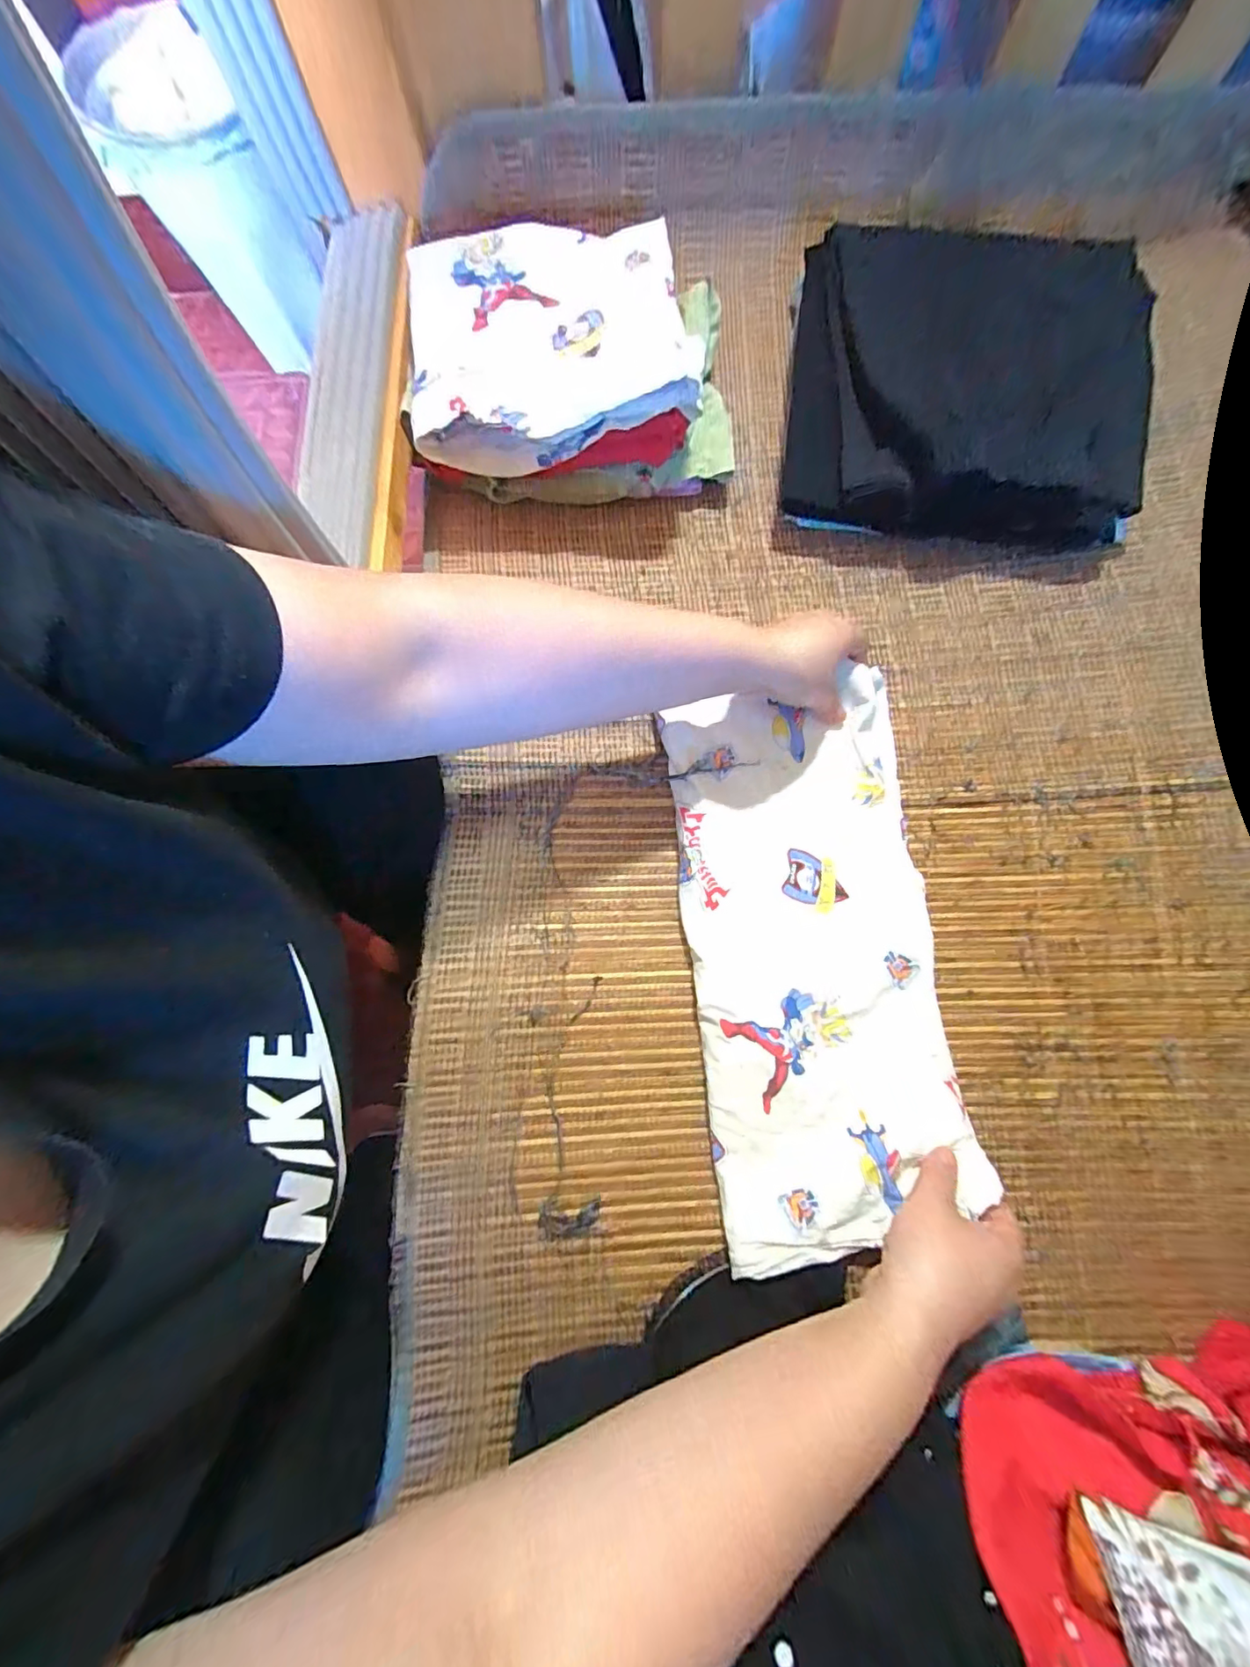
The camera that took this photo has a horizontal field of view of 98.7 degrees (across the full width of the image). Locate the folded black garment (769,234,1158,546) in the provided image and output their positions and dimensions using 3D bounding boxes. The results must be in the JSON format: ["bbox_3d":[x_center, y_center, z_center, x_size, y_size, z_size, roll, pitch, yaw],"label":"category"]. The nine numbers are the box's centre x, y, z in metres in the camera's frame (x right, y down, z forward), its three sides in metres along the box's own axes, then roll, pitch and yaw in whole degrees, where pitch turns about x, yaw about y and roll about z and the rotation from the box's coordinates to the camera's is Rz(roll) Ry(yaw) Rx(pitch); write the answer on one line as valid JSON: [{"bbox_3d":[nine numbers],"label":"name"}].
[{"bbox_3d":[0.271,-0.357,0.436,0.266,0.087,0.232,9,78,1],"label":"folded black garment"}]

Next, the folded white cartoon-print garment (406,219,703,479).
[{"bbox_3d":[-0.059,-0.367,0.396,0.197,0.046,0.182,-10,79,0],"label":"folded white cartoon-print garment"}]

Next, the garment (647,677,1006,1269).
[{"bbox_3d":[0.132,0.082,0.378,0.174,0.027,0.379,-3,79,-1],"label":"garment"}]

